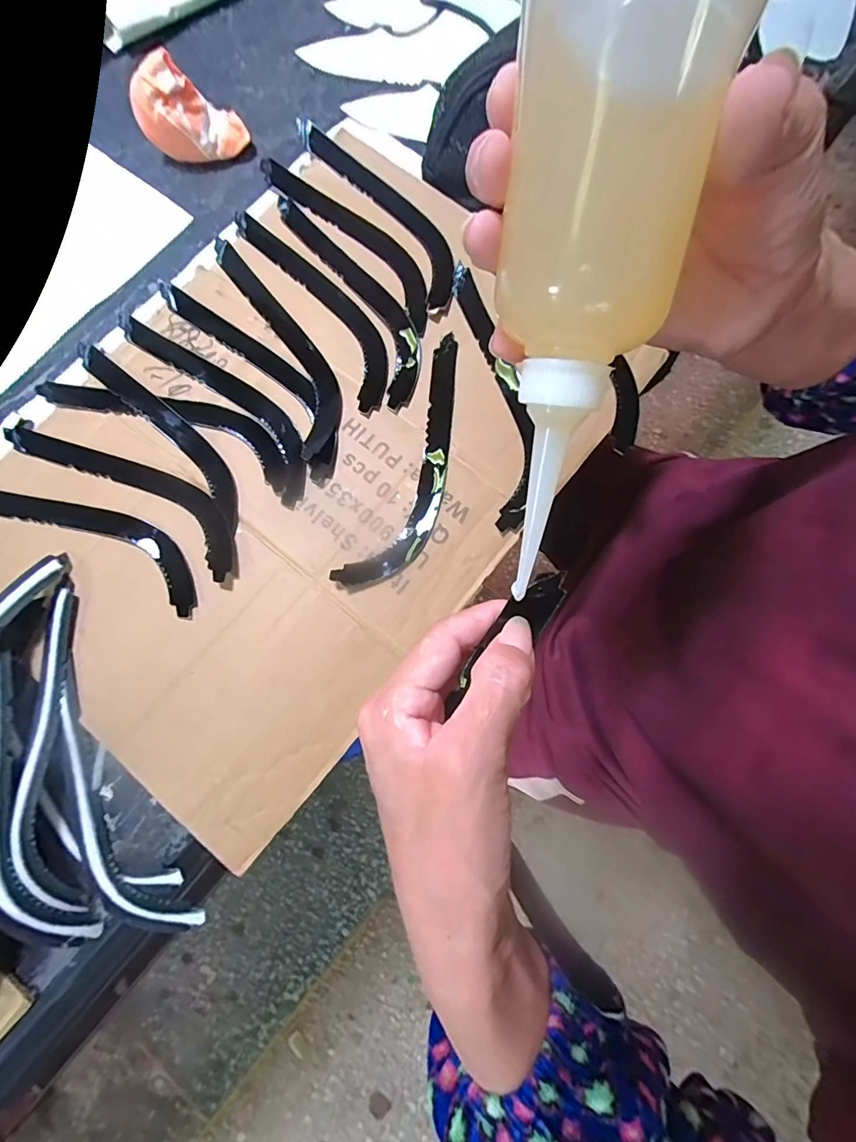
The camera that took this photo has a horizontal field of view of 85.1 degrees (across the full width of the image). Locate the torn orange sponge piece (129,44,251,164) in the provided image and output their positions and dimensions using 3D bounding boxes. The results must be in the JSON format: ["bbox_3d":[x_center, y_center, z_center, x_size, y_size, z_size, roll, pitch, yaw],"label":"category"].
[{"bbox_3d":[-0.199,-0.377,0.385,0.080,0.063,0.030,-8,77,0],"label":"torn orange sponge piece"}]

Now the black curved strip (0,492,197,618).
[{"bbox_3d":[-0.251,-0.032,0.334,0.207,0.008,0.044,24,79,7],"label":"black curved strip"}]

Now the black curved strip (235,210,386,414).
[{"bbox_3d":[-0.088,-0.216,0.373,0.048,0.005,0.207,-36,78,-6],"label":"black curved strip"}]

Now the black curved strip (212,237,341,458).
[{"bbox_3d":[-0.114,-0.185,0.368,0.045,0.004,0.208,-25,77,-4],"label":"black curved strip"}]

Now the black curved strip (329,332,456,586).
[{"bbox_3d":[-0.008,-0.079,0.344,0.050,0.010,0.202,18,78,6],"label":"black curved strip"}]

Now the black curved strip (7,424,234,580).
[{"bbox_3d":[-0.219,-0.065,0.342,0.205,0.004,0.044,31,80,8],"label":"black curved strip"}]

